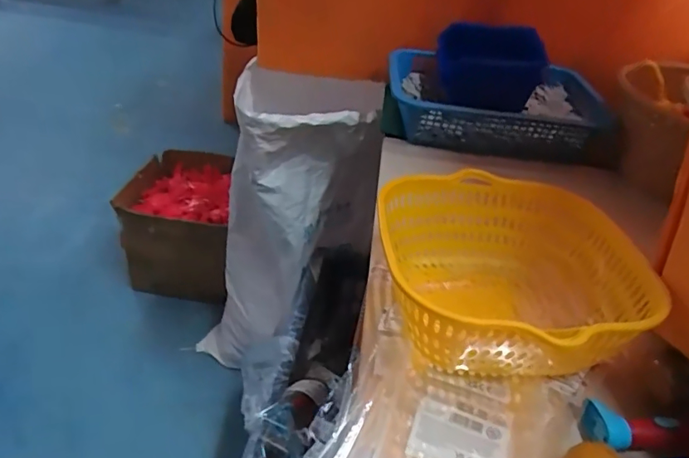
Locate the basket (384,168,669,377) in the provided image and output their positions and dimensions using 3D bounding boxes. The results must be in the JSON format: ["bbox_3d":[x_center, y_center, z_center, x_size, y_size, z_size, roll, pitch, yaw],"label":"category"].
[{"bbox_3d":[0.123,0.035,0.409,0.176,0.086,0.192,6,38,-1],"label":"basket"}]

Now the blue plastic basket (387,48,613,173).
[{"bbox_3d":[0.203,-0.164,0.694,0.288,0.065,0.175,8,38,1],"label":"blue plastic basket"}]

